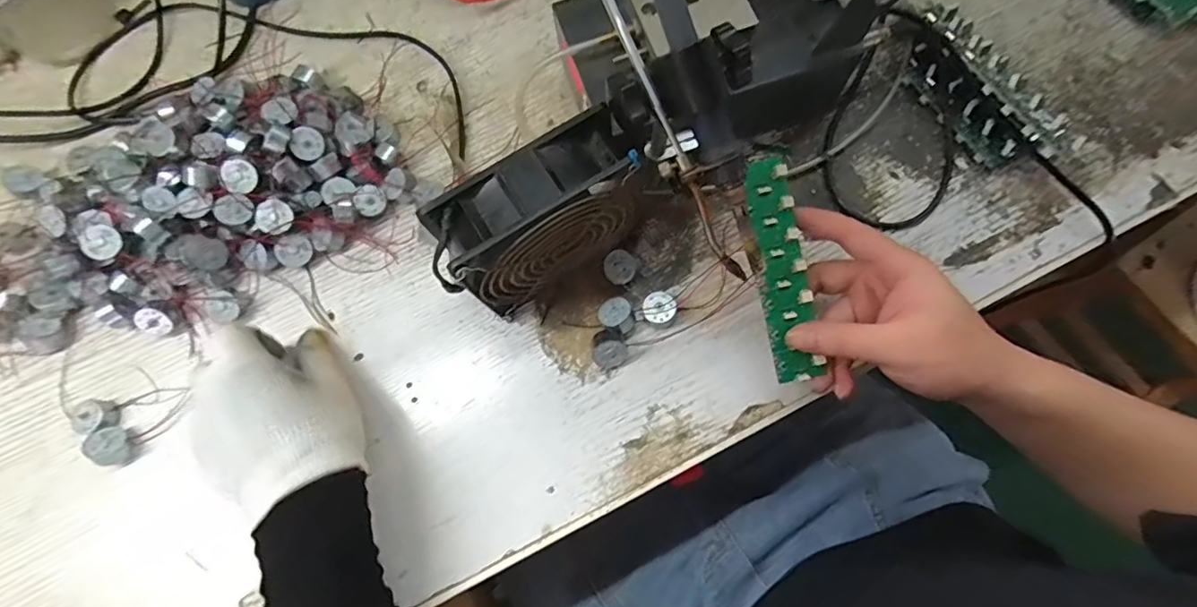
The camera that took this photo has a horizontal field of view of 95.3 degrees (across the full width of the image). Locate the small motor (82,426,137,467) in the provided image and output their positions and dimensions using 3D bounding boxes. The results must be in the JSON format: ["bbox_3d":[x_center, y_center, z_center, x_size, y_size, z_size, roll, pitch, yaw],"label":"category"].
[{"bbox_3d":[-0.338,0.099,0.378,0.028,0.010,0.024,27,51,-31],"label":"small motor"}]

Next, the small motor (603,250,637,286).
[{"bbox_3d":[0.015,-0.024,0.386,0.023,0.020,0.021,0,75,2],"label":"small motor"}]

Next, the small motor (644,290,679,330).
[{"bbox_3d":[0.042,0.005,0.380,0.023,0.016,0.024,0,75,2],"label":"small motor"}]

